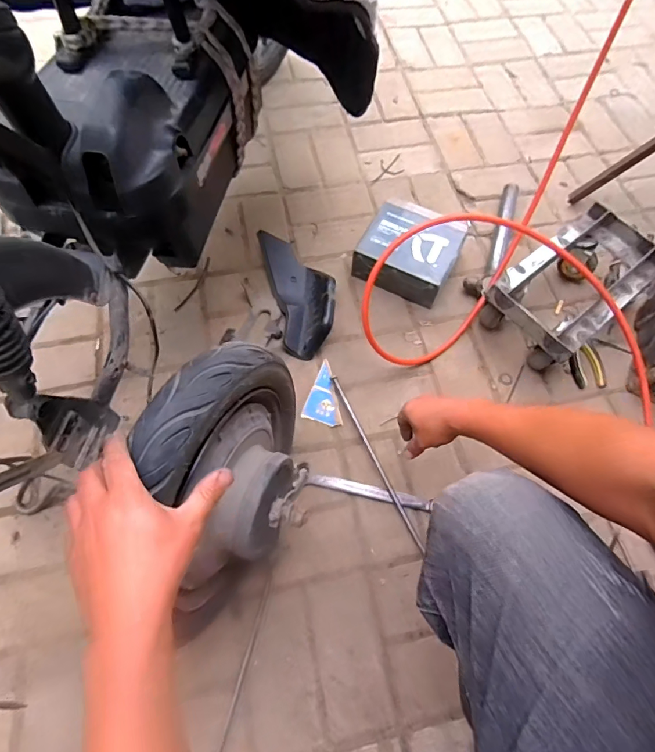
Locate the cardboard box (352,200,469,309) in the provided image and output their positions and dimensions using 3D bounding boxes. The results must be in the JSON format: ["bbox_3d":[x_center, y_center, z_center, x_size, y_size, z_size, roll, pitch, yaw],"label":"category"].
[{"bbox_3d":[0.164,-0.249,0.869,0.183,0.087,0.182,29,67,11],"label":"cardboard box"}]

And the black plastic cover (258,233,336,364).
[{"bbox_3d":[-0.051,-0.173,0.839,0.115,0.062,0.284,-13,66,-8],"label":"black plastic cover"}]

